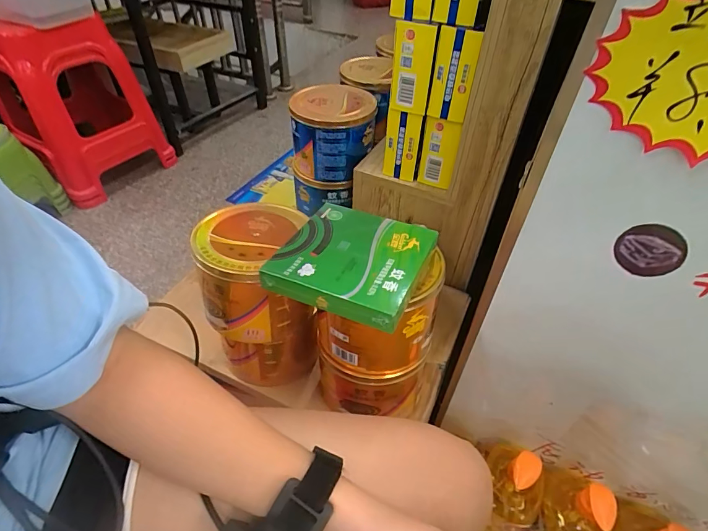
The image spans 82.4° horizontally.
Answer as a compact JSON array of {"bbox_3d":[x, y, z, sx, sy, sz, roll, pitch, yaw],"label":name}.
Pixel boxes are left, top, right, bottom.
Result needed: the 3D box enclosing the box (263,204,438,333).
[{"bbox_3d":[-0.001,-0.012,0.399,0.135,0.021,0.136,17,48,16],"label":"box"}]

